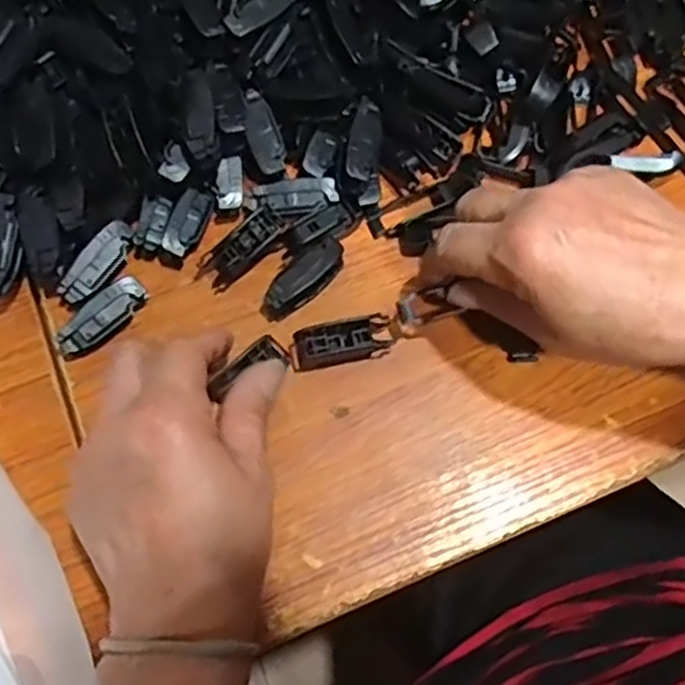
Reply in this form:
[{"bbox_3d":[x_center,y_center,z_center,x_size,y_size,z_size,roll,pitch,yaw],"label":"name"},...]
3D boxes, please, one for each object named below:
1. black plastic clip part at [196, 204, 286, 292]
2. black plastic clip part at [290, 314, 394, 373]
[{"bbox_3d":[-0.053,-0.051,0.378,0.048,0.011,0.017,-41,76,-14],"label":"black plastic clip part"},{"bbox_3d":[-0.001,0.000,0.361,0.050,0.012,0.019,-12,71,-5],"label":"black plastic clip part"}]

